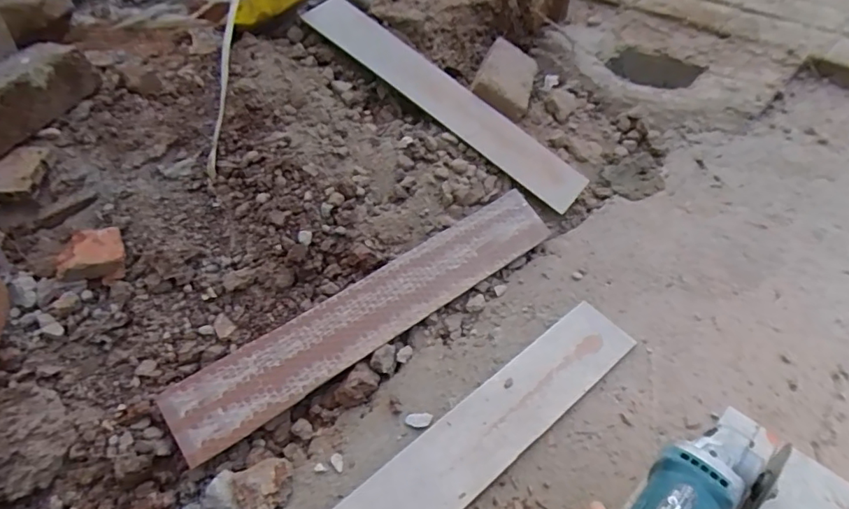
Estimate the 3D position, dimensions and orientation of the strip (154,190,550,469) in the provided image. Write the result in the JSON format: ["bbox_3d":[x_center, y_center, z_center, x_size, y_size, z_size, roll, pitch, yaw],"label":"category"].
[{"bbox_3d":[-0.064,0.074,0.724,0.586,0.008,0.095,-30,74,-22],"label":"strip"}]

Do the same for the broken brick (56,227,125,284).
[{"bbox_3d":[-0.427,0.004,0.663,0.078,0.054,0.059,-17,47,-9],"label":"broken brick"}]

